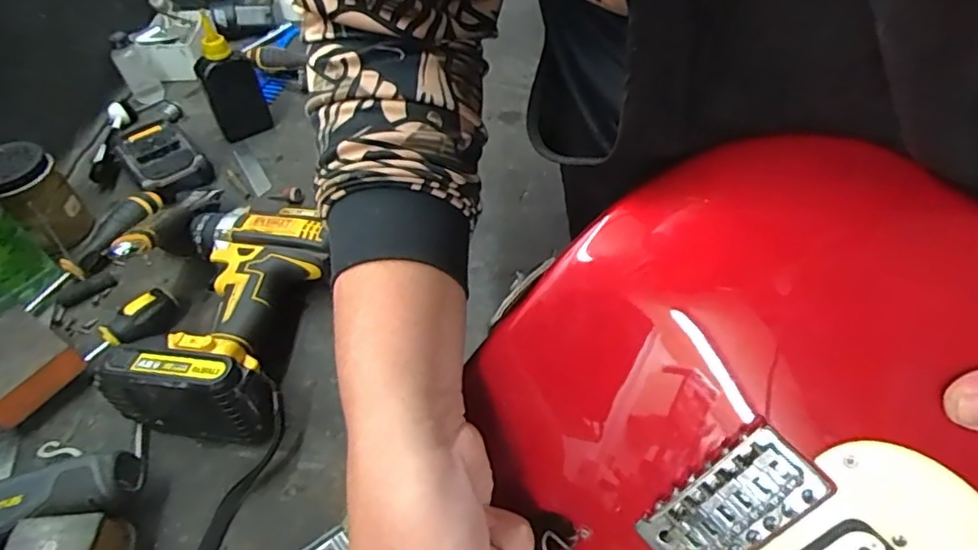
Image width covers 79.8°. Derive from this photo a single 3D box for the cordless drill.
[{"bbox_3d":[-0.206,0.022,0.482,0.132,0.067,0.211,-2,47,3],"label":"cordless drill"}]

